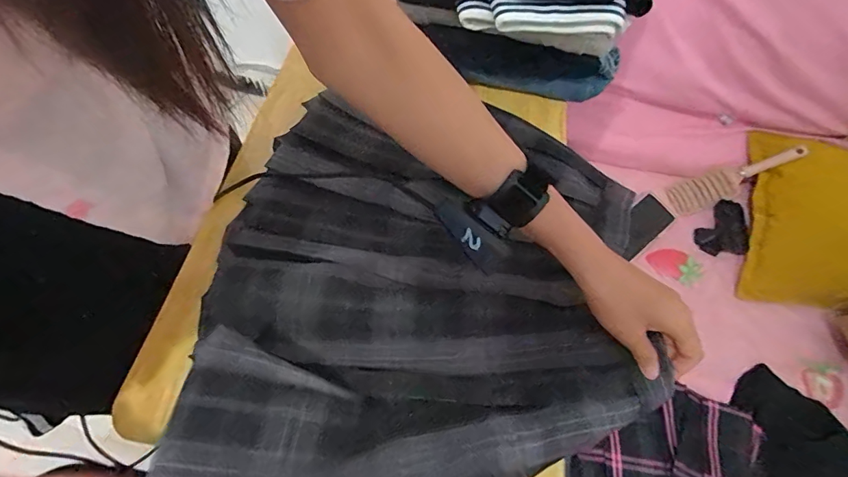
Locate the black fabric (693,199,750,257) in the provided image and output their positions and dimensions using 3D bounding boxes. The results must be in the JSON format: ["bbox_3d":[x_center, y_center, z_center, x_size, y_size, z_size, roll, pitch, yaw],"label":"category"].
[{"bbox_3d":[0.581,-0.012,0.848,0.091,0.036,0.110,40,66,19],"label":"black fabric"}]

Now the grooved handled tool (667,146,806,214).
[{"bbox_3d":[0.596,-0.114,0.856,0.228,0.032,0.063,-26,59,21],"label":"grooved handled tool"}]

